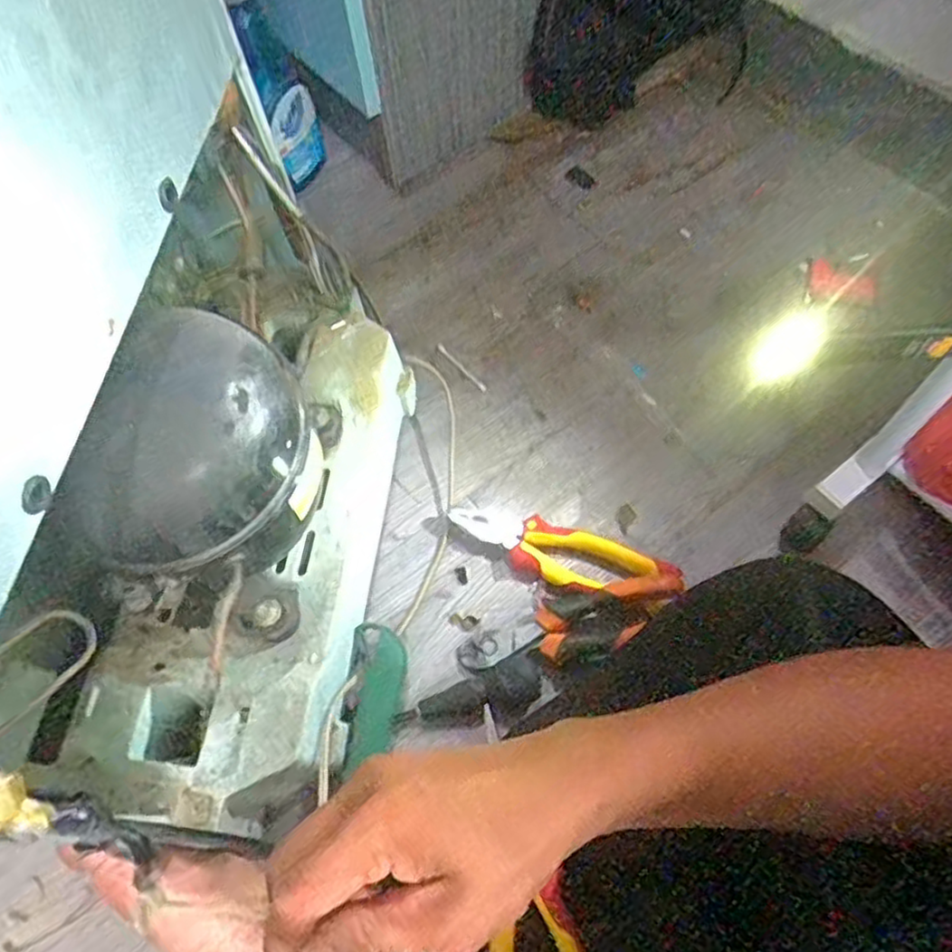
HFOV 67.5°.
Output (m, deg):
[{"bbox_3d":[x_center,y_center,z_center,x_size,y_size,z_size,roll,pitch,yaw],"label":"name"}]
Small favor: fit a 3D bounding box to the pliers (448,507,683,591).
[{"bbox_3d":[0.066,0.065,0.606,0.186,0.030,0.049,20,66,13],"label":"pliers"}]

